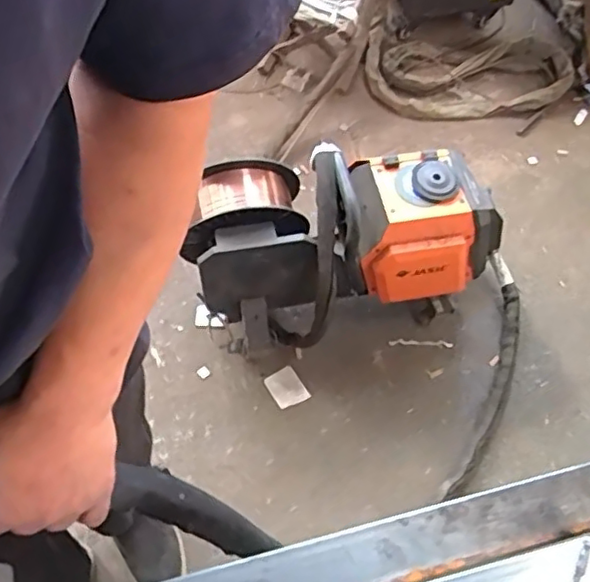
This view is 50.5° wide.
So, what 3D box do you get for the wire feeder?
[{"bbox_3d":[0.099,-0.081,1.301,0.606,0.352,0.261,-13,62,-10],"label":"wire feeder"}]

